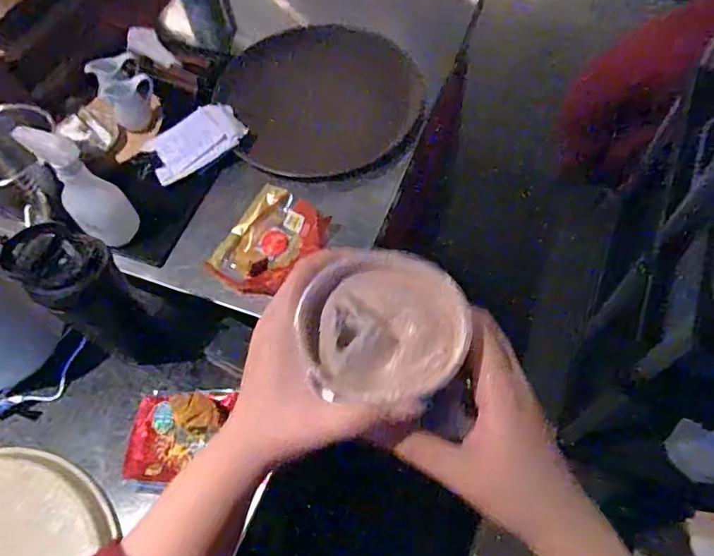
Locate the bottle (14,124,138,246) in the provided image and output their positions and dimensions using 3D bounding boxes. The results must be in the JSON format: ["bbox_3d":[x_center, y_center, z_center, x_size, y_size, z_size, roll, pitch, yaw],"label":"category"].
[{"bbox_3d":[-0.371,-0.119,0.770,0.071,0.199,0.079,-36,65,-15],"label":"bottle"}]

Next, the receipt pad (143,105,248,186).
[{"bbox_3d":[-0.265,-0.225,0.910,0.155,0.011,0.107,-34,67,-1],"label":"receipt pad"}]

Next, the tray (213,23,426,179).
[{"bbox_3d":[-0.058,-0.294,0.910,0.299,0.019,0.258,-24,83,-2],"label":"tray"}]

